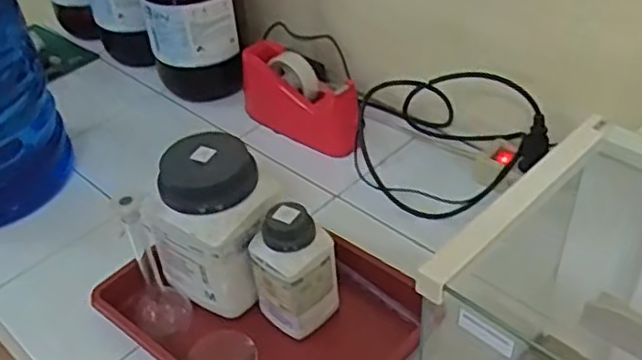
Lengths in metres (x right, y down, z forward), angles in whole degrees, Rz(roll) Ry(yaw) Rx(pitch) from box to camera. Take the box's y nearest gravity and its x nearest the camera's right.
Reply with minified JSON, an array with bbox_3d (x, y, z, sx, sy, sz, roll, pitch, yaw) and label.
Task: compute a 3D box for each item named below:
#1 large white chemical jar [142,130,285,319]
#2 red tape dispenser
[{"bbox_3d":[-0.120,0.046,0.722,0.125,0.179,0.106,15,44,22],"label":"large white chemical jar"},{"bbox_3d":[-0.029,-0.114,0.981,0.061,0.111,0.228,-32,47,-28],"label":"red tape dispenser"}]

